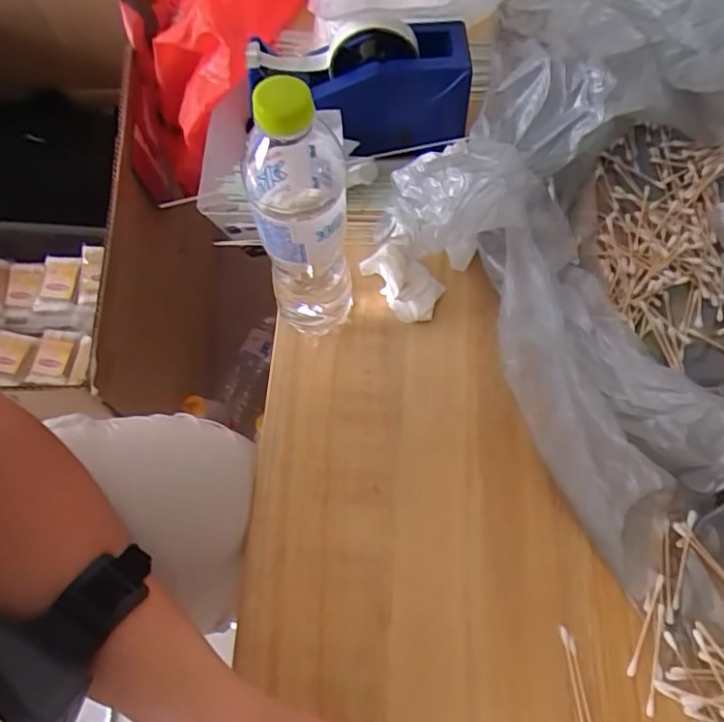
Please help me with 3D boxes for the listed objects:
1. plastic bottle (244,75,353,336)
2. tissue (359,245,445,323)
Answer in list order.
[{"bbox_3d":[-0.043,-0.096,0.411,0.060,0.240,0.068,-12,67,-4],"label":"plastic bottle"},{"bbox_3d":[0.040,-0.073,0.510,0.053,0.037,0.077,-31,69,-11],"label":"tissue"}]

